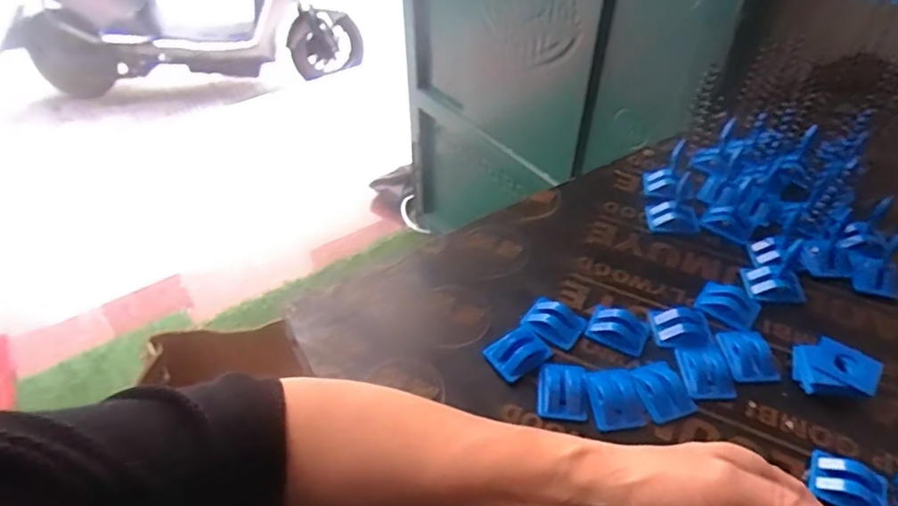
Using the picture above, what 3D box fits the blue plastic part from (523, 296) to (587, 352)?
[{"bbox_3d":[0.084,0.056,0.474,0.044,0.013,0.035,28,54,25],"label":"blue plastic part"}]

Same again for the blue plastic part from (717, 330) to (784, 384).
[{"bbox_3d":[0.228,0.077,0.451,0.037,0.007,0.044,-3,47,-1],"label":"blue plastic part"}]

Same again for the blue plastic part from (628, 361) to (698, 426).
[{"bbox_3d":[0.155,0.099,0.433,0.037,0.009,0.046,-13,48,-11],"label":"blue plastic part"}]

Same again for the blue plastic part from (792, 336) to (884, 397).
[{"bbox_3d":[0.282,0.085,0.433,0.050,0.023,0.039,11,48,11],"label":"blue plastic part"}]

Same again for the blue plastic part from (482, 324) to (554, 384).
[{"bbox_3d":[0.053,0.076,0.452,0.043,0.014,0.032,-28,52,-22],"label":"blue plastic part"}]

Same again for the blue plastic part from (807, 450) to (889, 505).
[{"bbox_3d":[0.260,0.151,0.385,0.045,0.014,0.035,19,50,18],"label":"blue plastic part"}]

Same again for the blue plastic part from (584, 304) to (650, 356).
[{"bbox_3d":[0.134,0.060,0.469,0.045,0.011,0.034,22,51,20],"label":"blue plastic part"}]

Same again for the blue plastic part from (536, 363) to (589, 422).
[{"bbox_3d":[0.082,0.099,0.430,0.035,0.006,0.042,3,47,4],"label":"blue plastic part"}]

